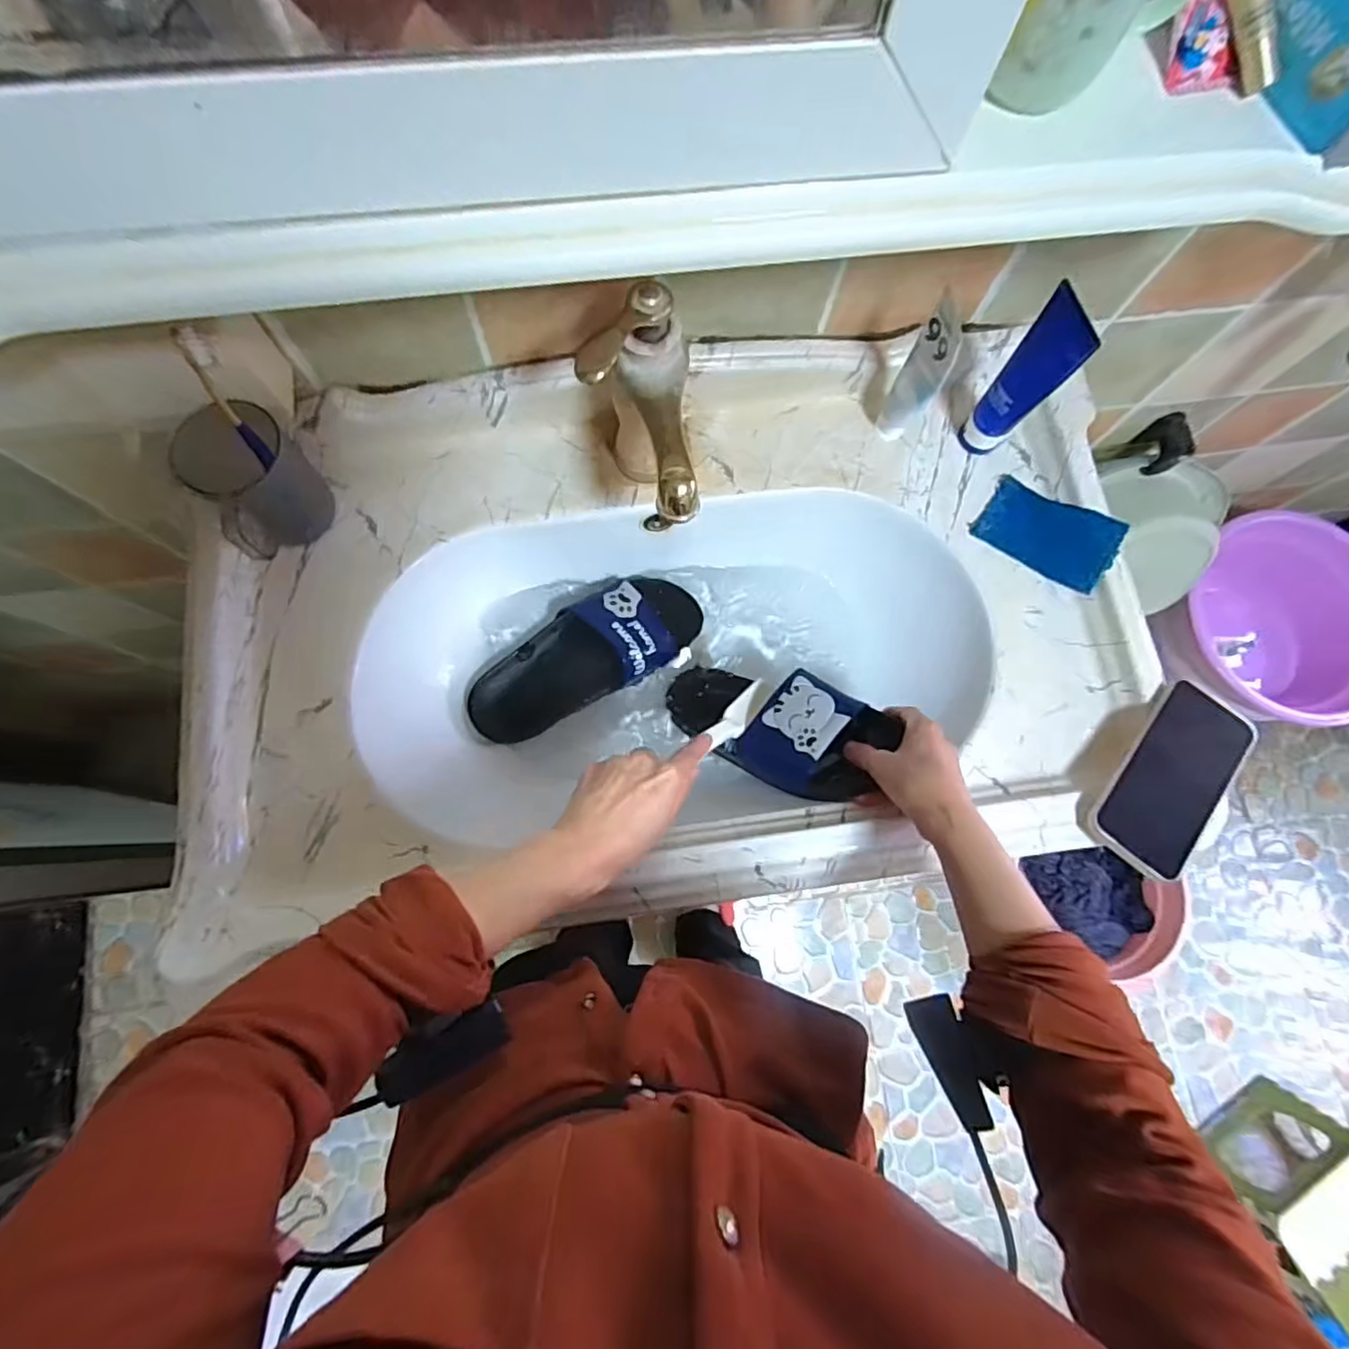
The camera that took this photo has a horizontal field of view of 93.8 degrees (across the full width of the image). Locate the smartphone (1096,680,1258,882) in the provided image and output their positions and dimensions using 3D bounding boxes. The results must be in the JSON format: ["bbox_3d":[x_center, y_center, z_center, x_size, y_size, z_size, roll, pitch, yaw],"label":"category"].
[{"bbox_3d":[0.403,0.081,0.504,0.074,0.009,0.158,36,78,6],"label":"smartphone"}]

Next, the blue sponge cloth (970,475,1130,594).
[{"bbox_3d":[0.341,-0.130,0.578,0.116,0.015,0.065,34,101,21],"label":"blue sponge cloth"}]

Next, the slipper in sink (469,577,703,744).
[{"bbox_3d":[-0.089,-0.022,0.640,0.244,0.066,0.096,-27,79,-8],"label":"slipper in sink"}]

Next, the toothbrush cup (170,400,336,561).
[{"bbox_3d":[-0.337,-0.154,0.513,0.081,0.121,0.081,0,77,-2],"label":"toothbrush cup"}]

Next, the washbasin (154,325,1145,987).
[{"bbox_3d":[-0.009,-0.033,0.596,0.773,0.176,0.460,-9,77,-4],"label":"washbasin"}]

